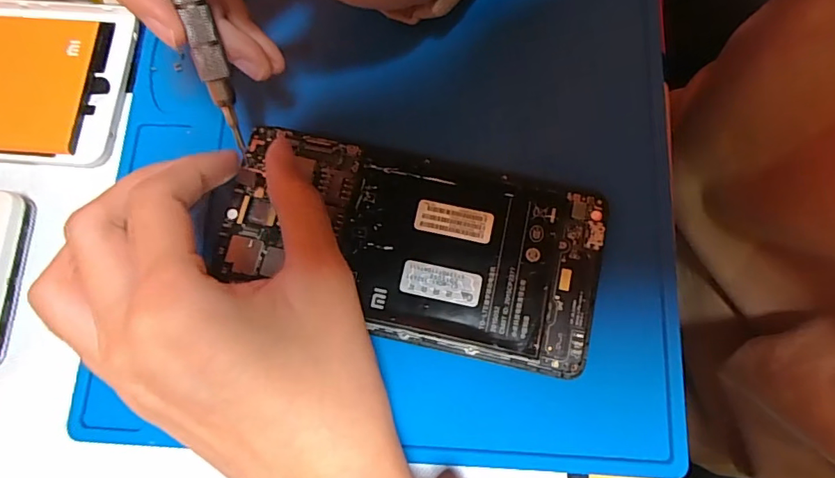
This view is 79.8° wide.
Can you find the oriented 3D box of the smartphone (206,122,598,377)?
[{"bbox_3d":[-0.004,0.000,0.196,0.148,0.006,0.069,16,76,3],"label":"smartphone"}]

